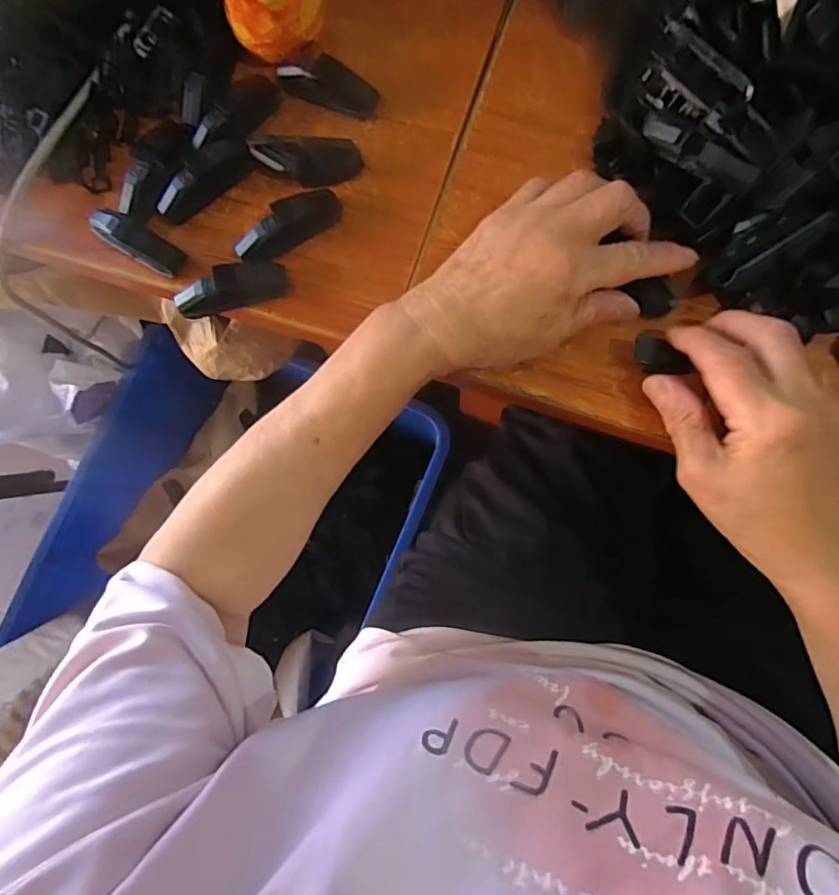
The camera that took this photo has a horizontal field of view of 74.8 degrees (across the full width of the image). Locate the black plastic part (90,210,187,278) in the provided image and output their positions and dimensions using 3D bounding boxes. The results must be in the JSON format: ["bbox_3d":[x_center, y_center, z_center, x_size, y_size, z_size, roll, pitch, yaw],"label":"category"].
[{"bbox_3d":[-0.190,-0.139,0.365,0.066,0.021,0.022,31,85,7],"label":"black plastic part"}]

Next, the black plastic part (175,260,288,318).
[{"bbox_3d":[-0.123,-0.104,0.356,0.070,0.022,0.019,-15,82,2],"label":"black plastic part"}]

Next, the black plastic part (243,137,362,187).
[{"bbox_3d":[-0.077,-0.191,0.364,0.073,0.021,0.026,10,83,5],"label":"black plastic part"}]

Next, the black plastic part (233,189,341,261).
[{"bbox_3d":[-0.086,-0.146,0.361,0.073,0.021,0.021,-33,82,-1],"label":"black plastic part"}]

